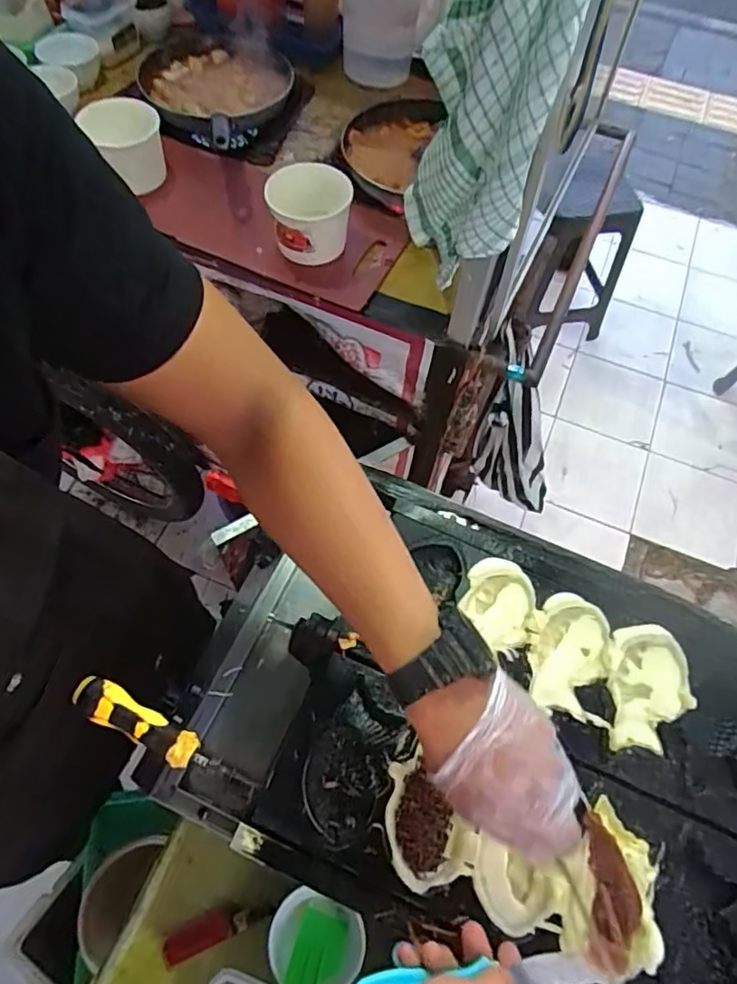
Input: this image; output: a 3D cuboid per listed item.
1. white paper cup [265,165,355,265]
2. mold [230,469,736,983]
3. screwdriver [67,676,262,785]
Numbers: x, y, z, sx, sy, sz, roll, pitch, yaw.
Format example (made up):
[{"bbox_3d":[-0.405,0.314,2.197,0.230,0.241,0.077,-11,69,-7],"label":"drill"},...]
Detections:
[{"bbox_3d":[-0.074,-0.345,0.749,0.102,0.089,0.108,1,62,-2],"label":"white paper cup"},{"bbox_3d":[0.198,0.226,0.538,0.527,0.058,0.375,19,62,9],"label":"mold"},{"bbox_3d":[-0.178,0.213,0.511,0.175,0.024,0.033,23,63,11],"label":"screwdriver"}]

